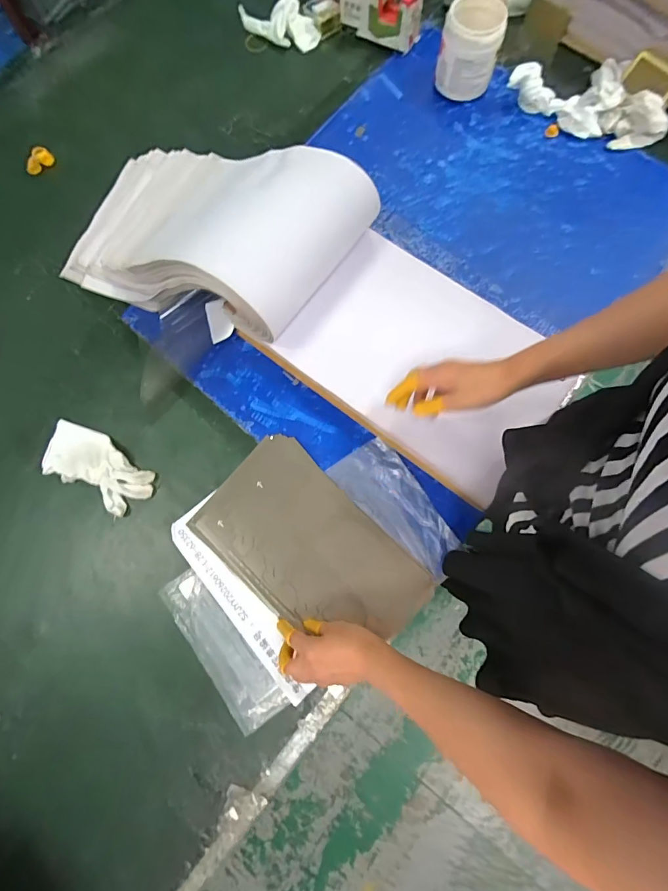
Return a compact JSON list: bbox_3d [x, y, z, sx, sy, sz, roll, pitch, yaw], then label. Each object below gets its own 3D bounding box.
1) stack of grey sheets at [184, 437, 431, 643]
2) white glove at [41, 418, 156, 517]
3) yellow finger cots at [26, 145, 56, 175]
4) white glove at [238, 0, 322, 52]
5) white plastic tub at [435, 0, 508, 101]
[{"bbox_3d":[-0.034,0.147,0.582,0.311,0.016,0.185,43,82,9],"label":"stack of grey sheets"},{"bbox_3d":[-0.352,0.031,0.614,0.177,0.014,0.086,27,80,6],"label":"white glove"},{"bbox_3d":[-0.512,-0.493,0.715,0.050,0.017,0.028,-38,80,-7],"label":"yellow finger cots"},{"bbox_3d":[-0.108,-0.789,0.769,0.164,0.048,0.055,21,79,5],"label":"white glove"},{"bbox_3d":[0.228,-0.664,0.697,0.095,0.104,0.092,0,78,1],"label":"white plastic tub"}]

